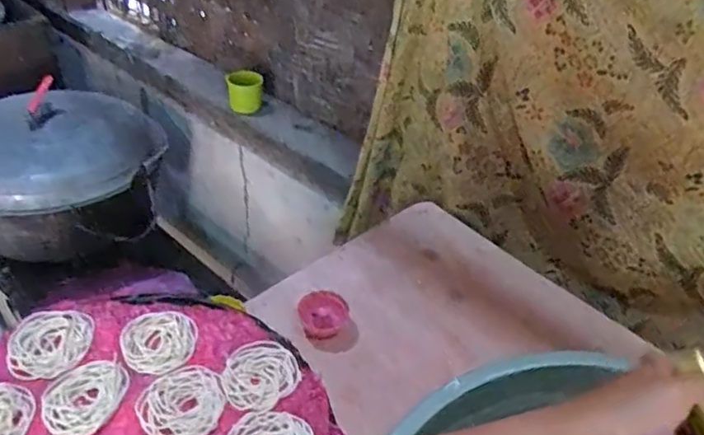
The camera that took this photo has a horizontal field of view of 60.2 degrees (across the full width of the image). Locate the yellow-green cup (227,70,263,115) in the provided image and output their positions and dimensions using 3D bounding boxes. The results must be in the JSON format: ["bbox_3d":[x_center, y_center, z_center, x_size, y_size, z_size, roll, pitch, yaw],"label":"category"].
[{"bbox_3d":[-0.237,-0.278,1.344,0.075,0.086,0.069,2,38,-2],"label":"yellow-green cup"}]

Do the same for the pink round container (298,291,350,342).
[{"bbox_3d":[-0.034,0.117,0.730,0.057,0.019,0.063,-11,41,-18],"label":"pink round container"}]

